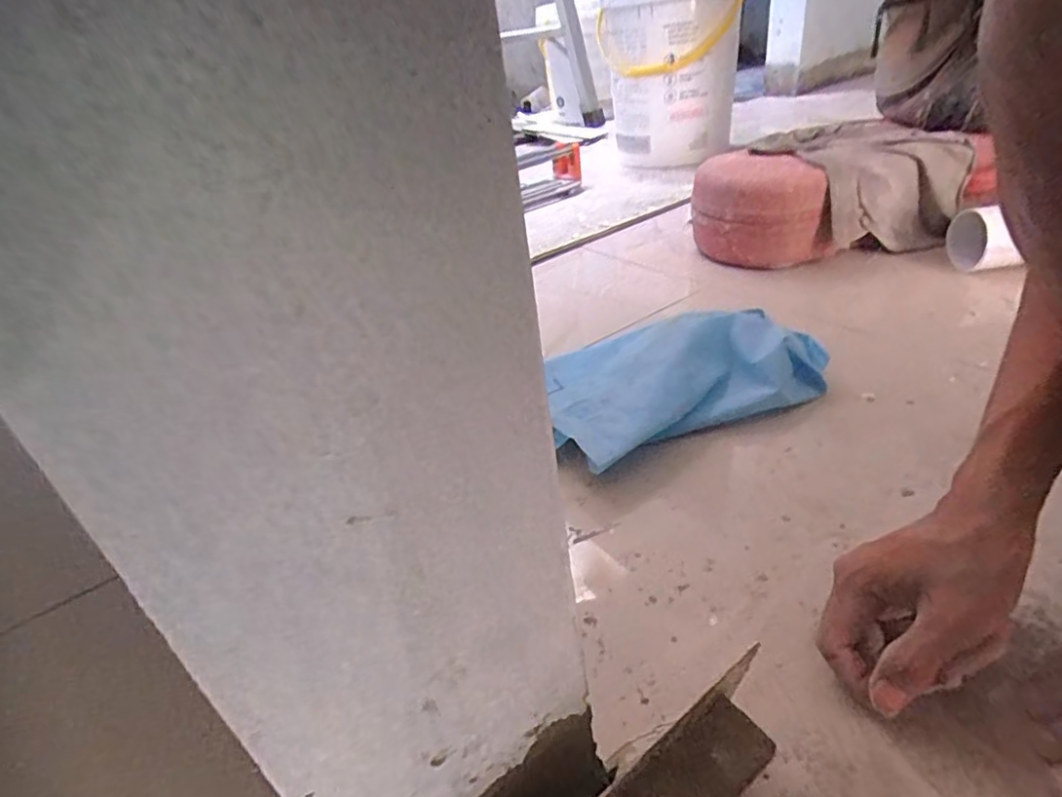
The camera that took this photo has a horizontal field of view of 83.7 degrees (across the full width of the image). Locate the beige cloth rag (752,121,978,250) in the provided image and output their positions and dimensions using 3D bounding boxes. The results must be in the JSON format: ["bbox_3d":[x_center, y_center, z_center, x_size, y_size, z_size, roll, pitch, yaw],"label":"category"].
[{"bbox_3d":[0.479,-0.306,0.866,0.214,0.147,0.201,-18,35,-16],"label":"beige cloth rag"}]

